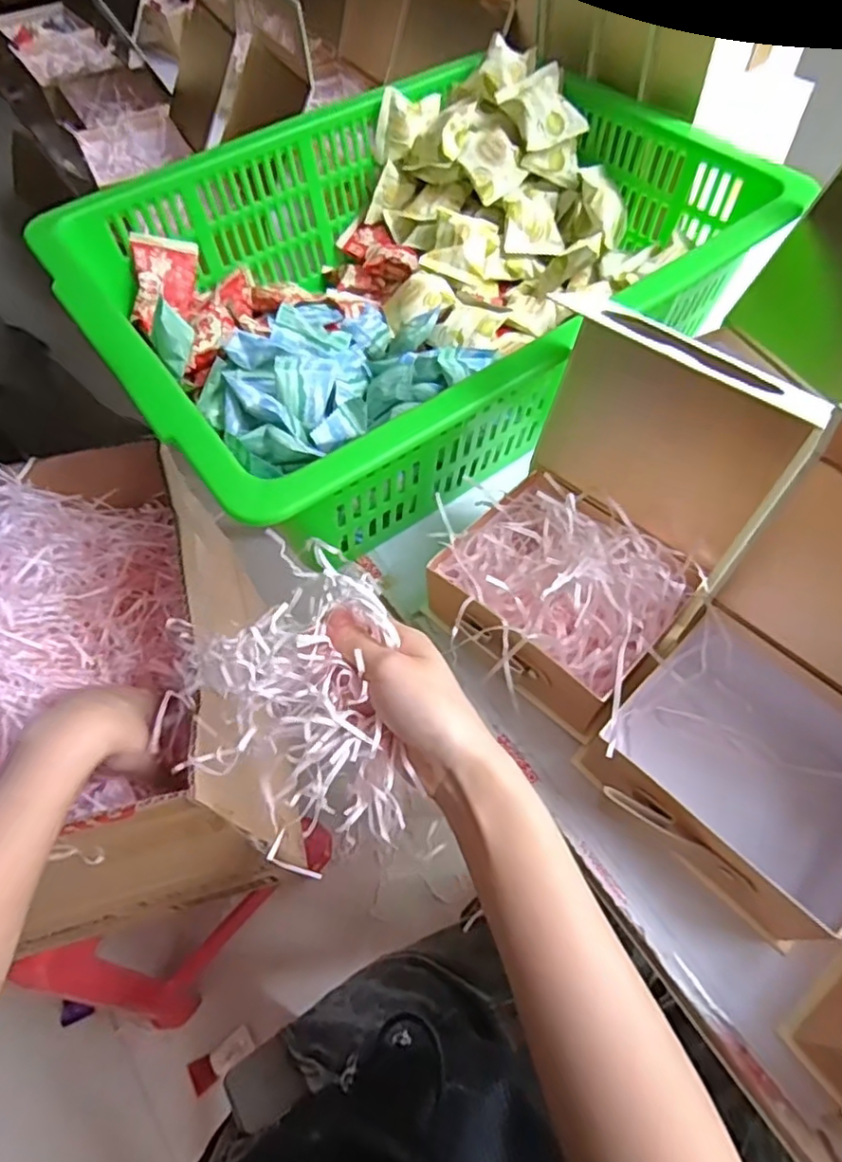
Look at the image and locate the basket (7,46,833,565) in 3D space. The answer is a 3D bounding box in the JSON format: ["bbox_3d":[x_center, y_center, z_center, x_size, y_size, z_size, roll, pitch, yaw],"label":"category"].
[{"bbox_3d":[0.000,-0.245,0.508,0.486,0.121,0.355,-32,63,-16],"label":"basket"}]

